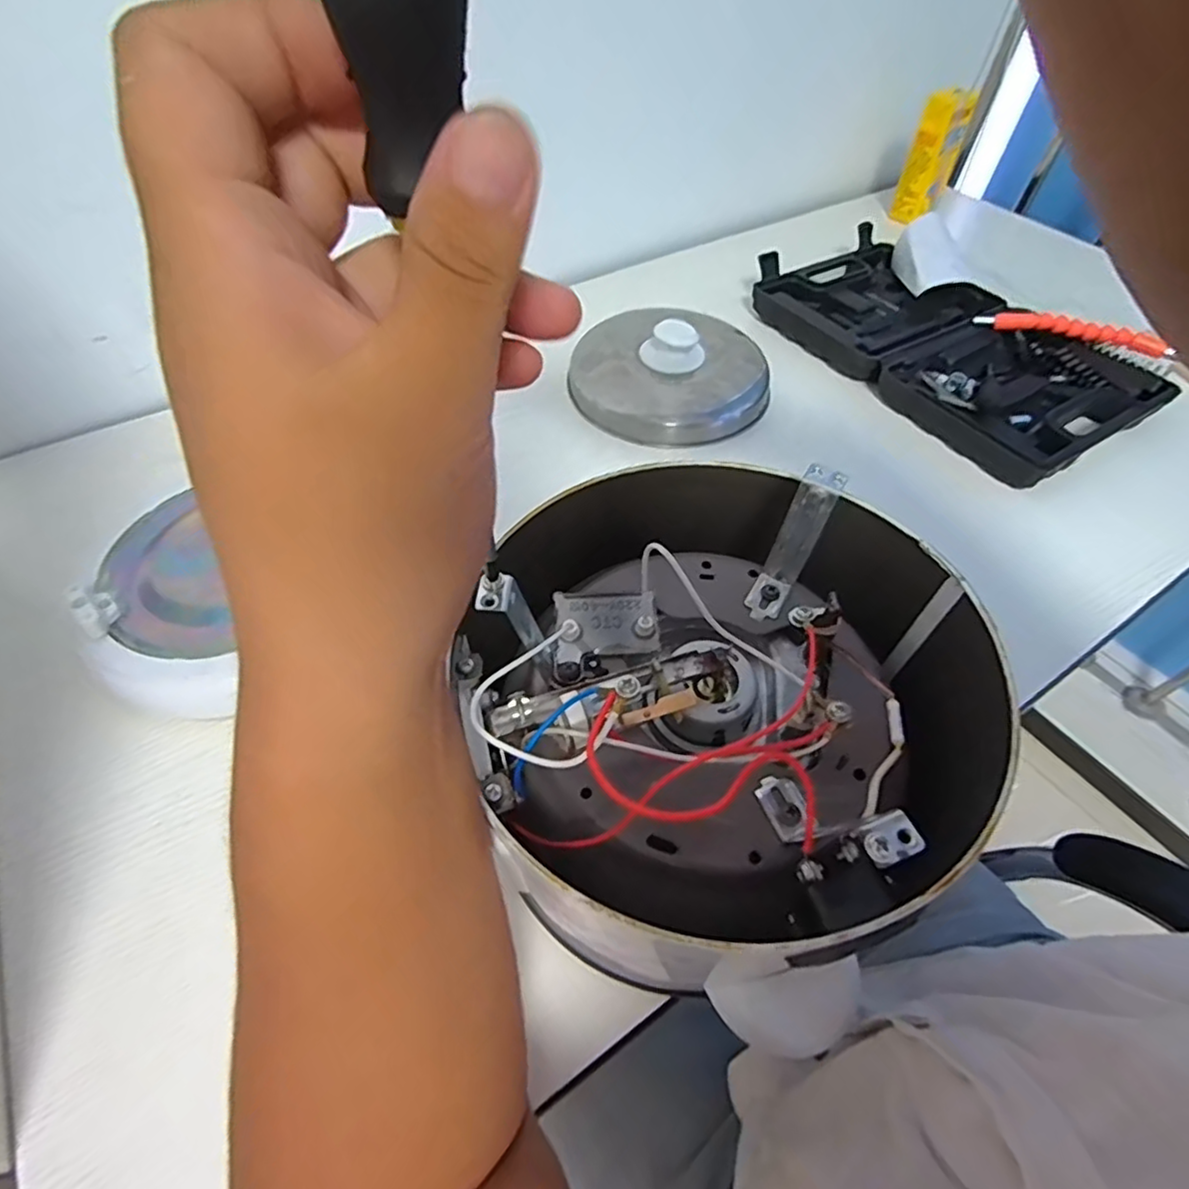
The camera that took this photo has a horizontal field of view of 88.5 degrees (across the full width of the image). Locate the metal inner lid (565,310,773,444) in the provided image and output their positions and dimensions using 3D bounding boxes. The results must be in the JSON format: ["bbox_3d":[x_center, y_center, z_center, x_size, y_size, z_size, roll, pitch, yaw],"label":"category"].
[{"bbox_3d":[0.071,-0.210,0.560,0.181,0.053,0.175,7,52,2],"label":"metal inner lid"}]

